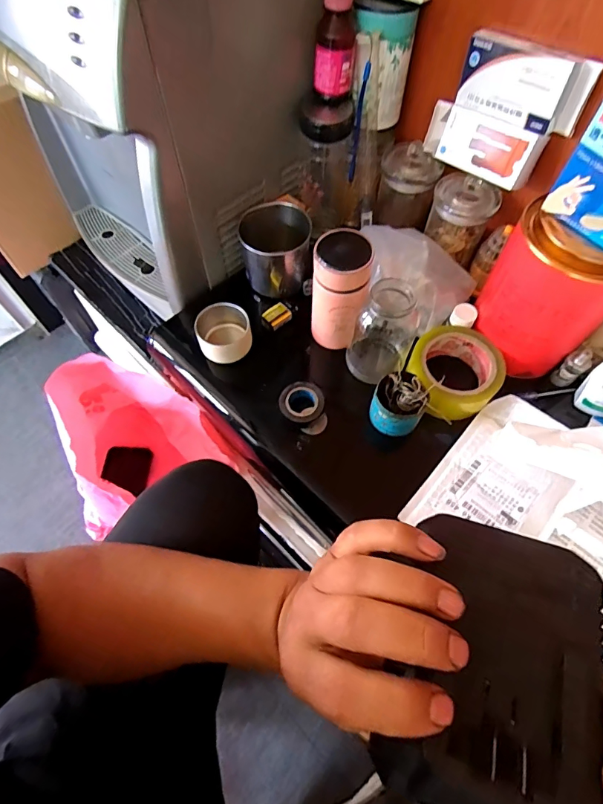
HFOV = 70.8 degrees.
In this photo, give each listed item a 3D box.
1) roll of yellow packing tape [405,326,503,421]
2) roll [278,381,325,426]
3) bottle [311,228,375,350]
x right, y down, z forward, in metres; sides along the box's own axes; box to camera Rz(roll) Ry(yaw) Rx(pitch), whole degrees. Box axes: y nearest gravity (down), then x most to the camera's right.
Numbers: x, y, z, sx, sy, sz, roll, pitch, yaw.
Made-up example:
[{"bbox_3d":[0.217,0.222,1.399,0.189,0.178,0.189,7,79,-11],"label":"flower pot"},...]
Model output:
[{"bbox_3d":[0.178,-0.036,0.502,0.100,0.042,0.109,0,62,-1],"label":"roll of yellow packing tape"},{"bbox_3d":[0.000,0.001,0.497,0.050,0.018,0.049,0,62,-1],"label":"roll"},{"bbox_3d":[0.043,-0.124,0.496,0.062,0.136,0.065,0,62,-1],"label":"bottle"}]

